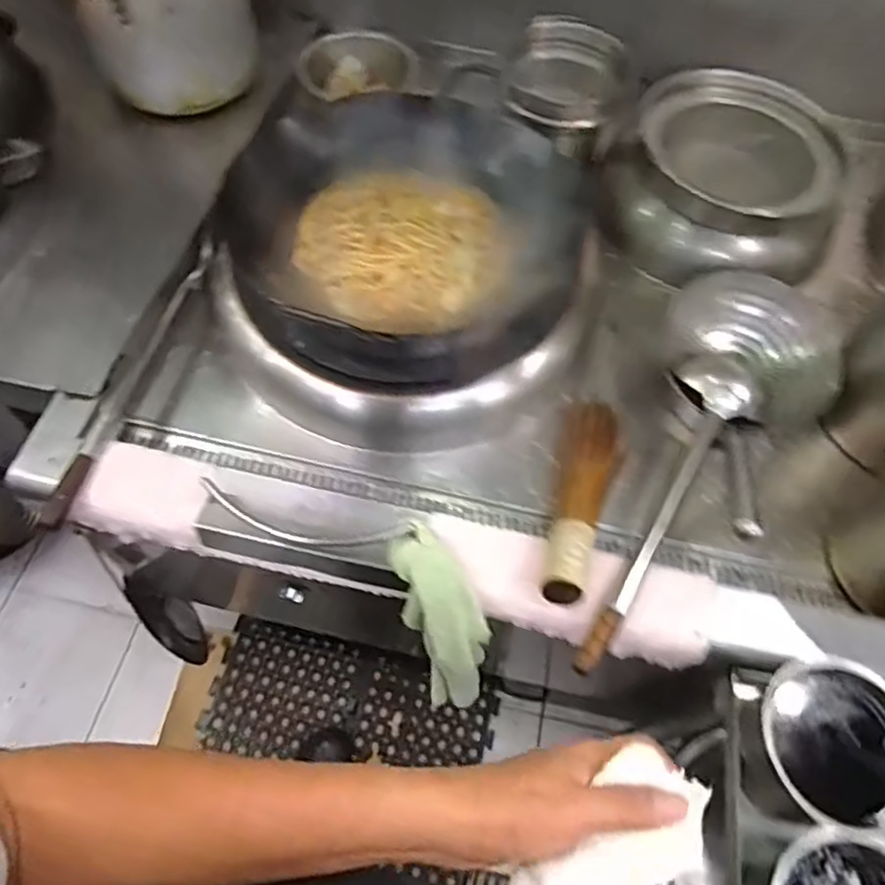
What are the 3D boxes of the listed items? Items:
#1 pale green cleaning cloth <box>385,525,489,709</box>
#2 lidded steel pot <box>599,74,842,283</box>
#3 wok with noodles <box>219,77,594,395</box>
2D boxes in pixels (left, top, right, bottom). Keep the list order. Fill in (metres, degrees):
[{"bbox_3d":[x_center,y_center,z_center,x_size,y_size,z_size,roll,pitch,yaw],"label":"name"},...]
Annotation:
[{"bbox_3d":[0.000,0.196,0.737,0.079,0.220,0.036,-22,18,-16],"label":"pale green cleaning cloth"},{"bbox_3d":[0.437,-0.413,1.060,0.318,0.166,0.326,2,60,-3],"label":"lidded steel pot"},{"bbox_3d":[-0.041,-0.250,0.832,0.393,0.159,0.350,18,60,7],"label":"wok with noodles"}]

